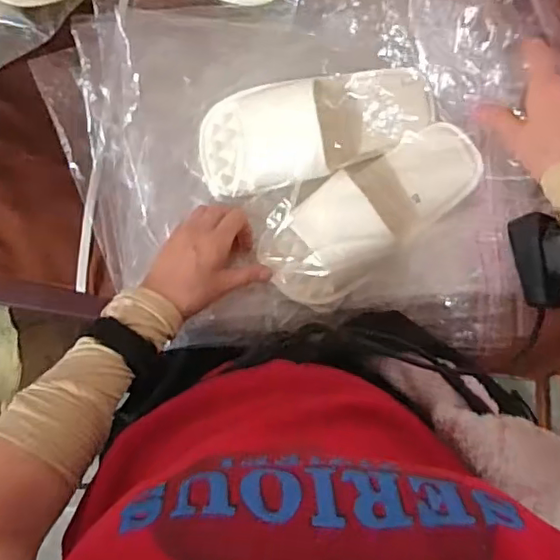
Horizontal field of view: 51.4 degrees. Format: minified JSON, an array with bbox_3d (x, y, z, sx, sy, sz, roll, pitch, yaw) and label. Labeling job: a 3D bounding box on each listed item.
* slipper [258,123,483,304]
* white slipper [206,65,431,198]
[{"bbox_3d":[0.091,-0.067,0.563,0.223,0.038,0.094,-36,95,-2],"label":"slipper"},{"bbox_3d":[0.044,-0.146,0.553,0.241,0.046,0.102,-11,93,-4],"label":"white slipper"}]

